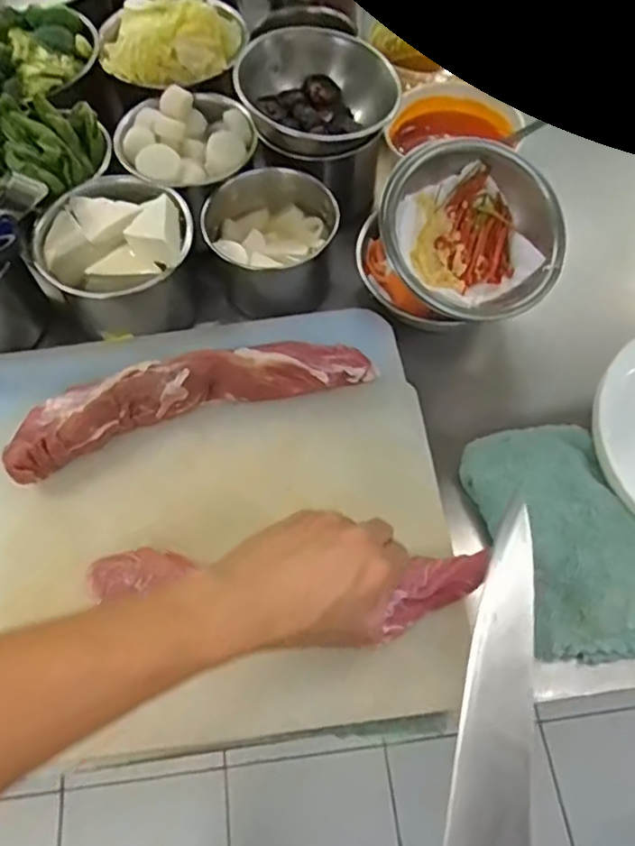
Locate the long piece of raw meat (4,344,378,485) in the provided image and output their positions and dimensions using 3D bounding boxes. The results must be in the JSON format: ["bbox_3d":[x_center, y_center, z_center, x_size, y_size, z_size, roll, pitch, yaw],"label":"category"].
[{"bbox_3d":[-0.100,-0.026,0.516,0.285,0.046,0.056,-19,63,-9],"label":"long piece of raw meat"}]

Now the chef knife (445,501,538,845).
[{"bbox_3d":[0.094,0.240,0.346,0.045,0.024,0.394,9,65,6],"label":"chef knife"}]

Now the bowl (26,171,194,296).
[{"bbox_3d":[-0.179,-0.164,0.562,0.131,0.054,0.095,3,62,3],"label":"bowl"}]

